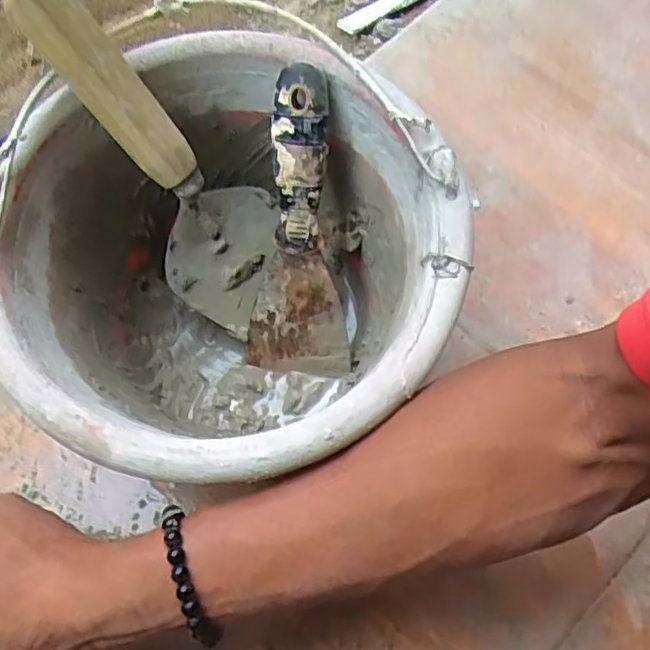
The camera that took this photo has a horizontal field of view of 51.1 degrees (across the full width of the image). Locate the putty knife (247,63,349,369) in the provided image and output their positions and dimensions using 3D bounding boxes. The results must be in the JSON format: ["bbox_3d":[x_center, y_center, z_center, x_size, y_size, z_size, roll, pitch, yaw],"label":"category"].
[{"bbox_3d":[-0.017,-0.056,0.426,0.065,0.197,0.017,0,30,-1],"label":"putty knife"}]

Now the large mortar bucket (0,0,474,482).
[{"bbox_3d":[-0.053,-0.025,0.407,0.236,0.198,0.243,0,68,-1],"label":"large mortar bucket"}]

